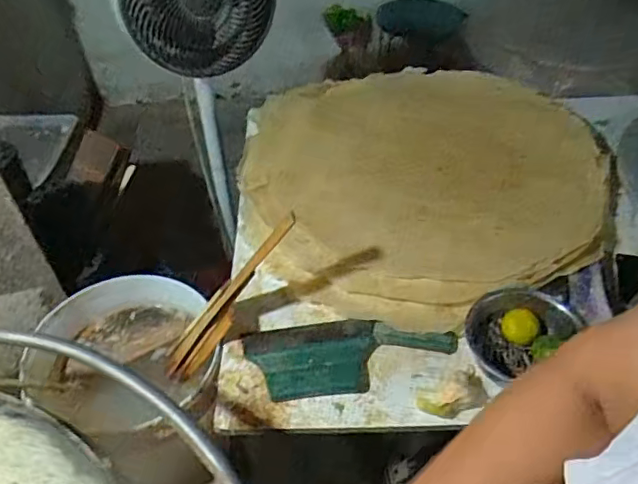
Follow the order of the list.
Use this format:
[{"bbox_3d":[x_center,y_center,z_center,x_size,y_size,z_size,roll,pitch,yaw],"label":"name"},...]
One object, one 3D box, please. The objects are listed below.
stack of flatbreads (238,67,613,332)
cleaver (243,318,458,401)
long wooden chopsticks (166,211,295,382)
[{"bbox_3d":[0.204,-0.149,1.090,0.721,0.056,0.663,-18,48,-15],"label":"stack of flatbreads"},{"bbox_3d":[0.048,0.161,0.825,0.300,0.019,0.121,-6,46,-4],"label":"cleaver"},{"bbox_3d":[-0.134,0.086,0.827,0.027,0.319,0.054,17,31,-40],"label":"long wooden chopsticks"}]

